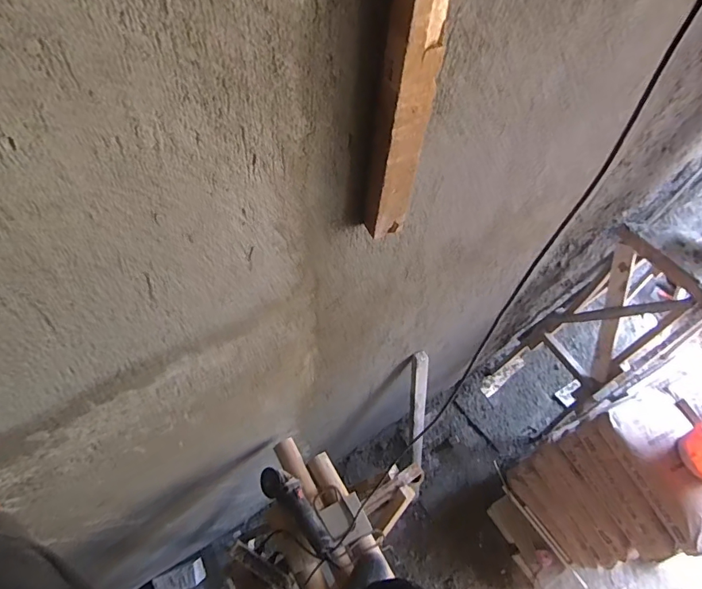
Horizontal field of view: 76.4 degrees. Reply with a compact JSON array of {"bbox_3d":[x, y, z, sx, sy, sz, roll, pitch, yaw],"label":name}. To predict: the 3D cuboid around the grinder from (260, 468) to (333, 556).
[{"bbox_3d":[-0.151,0.613,1.286,0.094,0.082,0.289,-39,68,-23],"label":"grinder"}]

